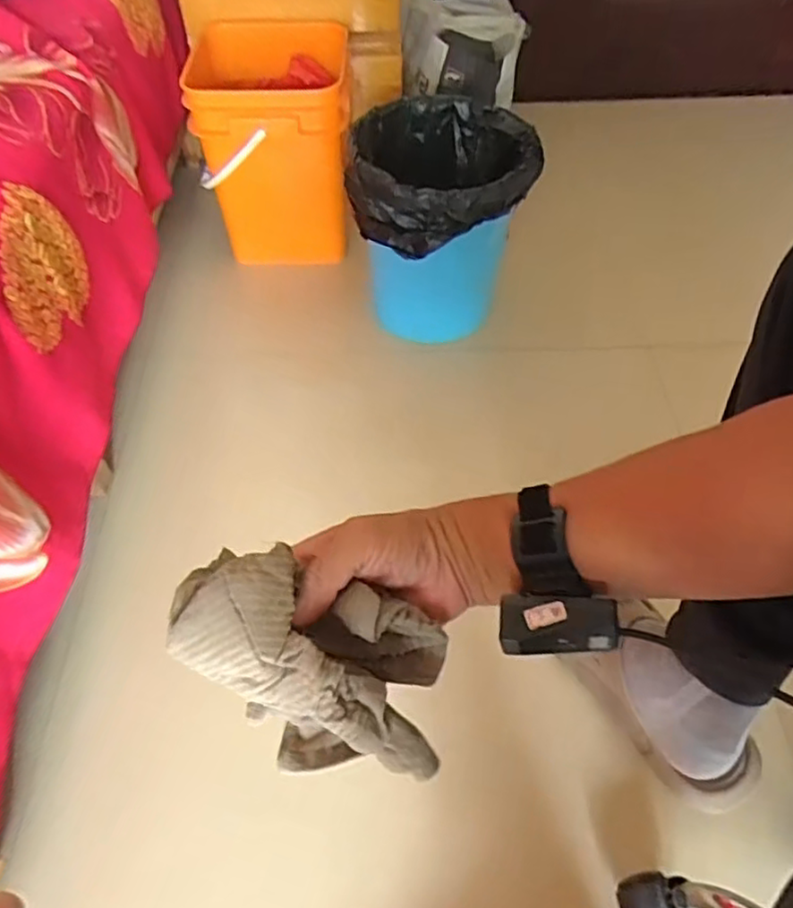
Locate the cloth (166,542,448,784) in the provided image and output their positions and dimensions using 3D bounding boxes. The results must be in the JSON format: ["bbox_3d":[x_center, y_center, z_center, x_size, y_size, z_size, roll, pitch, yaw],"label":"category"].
[{"bbox_3d":[-0.056,0.132,0.421,0.165,0.092,0.104,4,54,4],"label":"cloth"}]

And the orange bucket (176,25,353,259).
[{"bbox_3d":[-0.191,-0.521,1.114,0.225,0.284,0.255,-3,53,-1],"label":"orange bucket"}]

